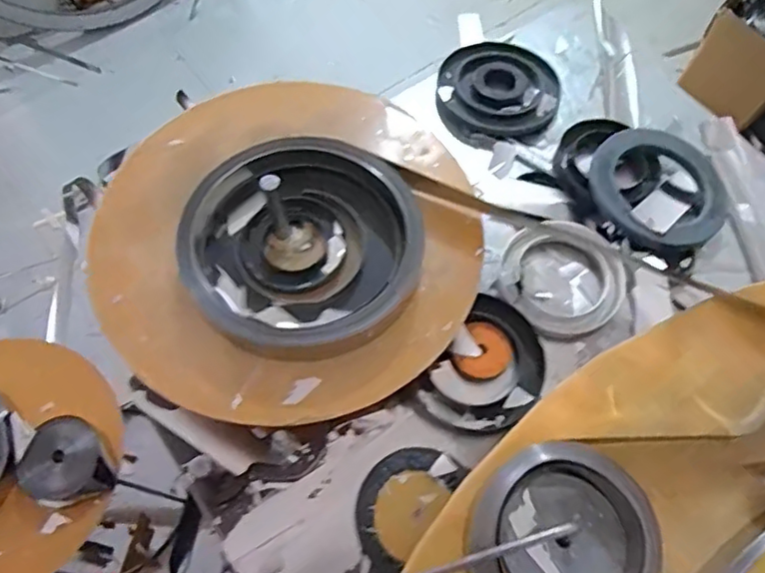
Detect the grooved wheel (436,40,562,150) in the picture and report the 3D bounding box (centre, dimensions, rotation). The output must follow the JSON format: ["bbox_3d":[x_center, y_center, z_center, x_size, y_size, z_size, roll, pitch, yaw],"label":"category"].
[{"bbox_3d":[0.148,-0.246,0.757,0.150,0.024,0.156,0,64,-1],"label":"grooved wheel"}]

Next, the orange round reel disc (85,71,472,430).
[{"bbox_3d":[-0.094,-0.067,0.606,0.374,0.055,0.392,0,64,0],"label":"orange round reel disc"}]

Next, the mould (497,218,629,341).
[{"bbox_3d":[0.190,-0.012,0.641,0.120,0.033,0.131,-3,68,7],"label":"mould"}]

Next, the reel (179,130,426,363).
[{"bbox_3d":[-0.076,-0.041,0.586,0.221,0.047,0.218,0,64,-1],"label":"reel"}]

